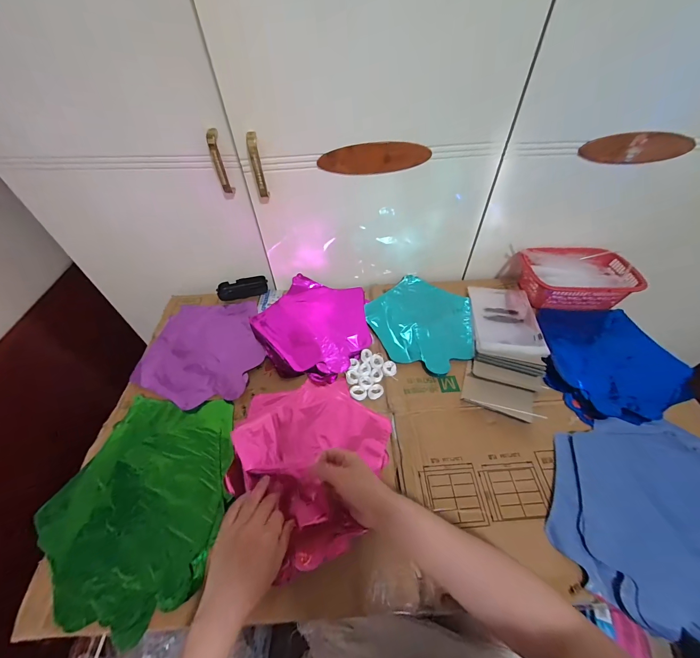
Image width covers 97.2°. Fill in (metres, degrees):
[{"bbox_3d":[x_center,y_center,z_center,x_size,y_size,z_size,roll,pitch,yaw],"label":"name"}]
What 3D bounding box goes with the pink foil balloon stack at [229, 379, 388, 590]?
[{"bbox_3d":[-0.059,0.189,0.453,0.228,0.049,0.259,0,50,2],"label":"pink foil balloon stack"}]

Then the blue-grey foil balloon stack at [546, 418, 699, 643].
[{"bbox_3d":[0.444,0.252,0.428,0.347,0.042,0.246,-11,50,-8],"label":"blue-grey foil balloon stack"}]

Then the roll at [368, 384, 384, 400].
[{"bbox_3d":[0.044,0.108,0.532,0.029,0.006,0.023,-32,56,-23],"label":"roll"}]

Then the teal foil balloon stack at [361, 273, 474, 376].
[{"bbox_3d":[0.142,-0.028,0.639,0.211,0.036,0.252,7,50,8],"label":"teal foil balloon stack"}]

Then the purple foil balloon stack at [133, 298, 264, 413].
[{"bbox_3d":[-0.279,0.035,0.602,0.222,0.006,0.241,3,50,4],"label":"purple foil balloon stack"}]

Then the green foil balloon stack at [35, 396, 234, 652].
[{"bbox_3d":[-0.289,0.235,0.438,0.236,0.018,0.275,4,50,6],"label":"green foil balloon stack"}]

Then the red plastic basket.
[{"bbox_3d":[0.491,-0.107,0.683,0.225,0.073,0.140,6,50,7],"label":"red plastic basket"}]

